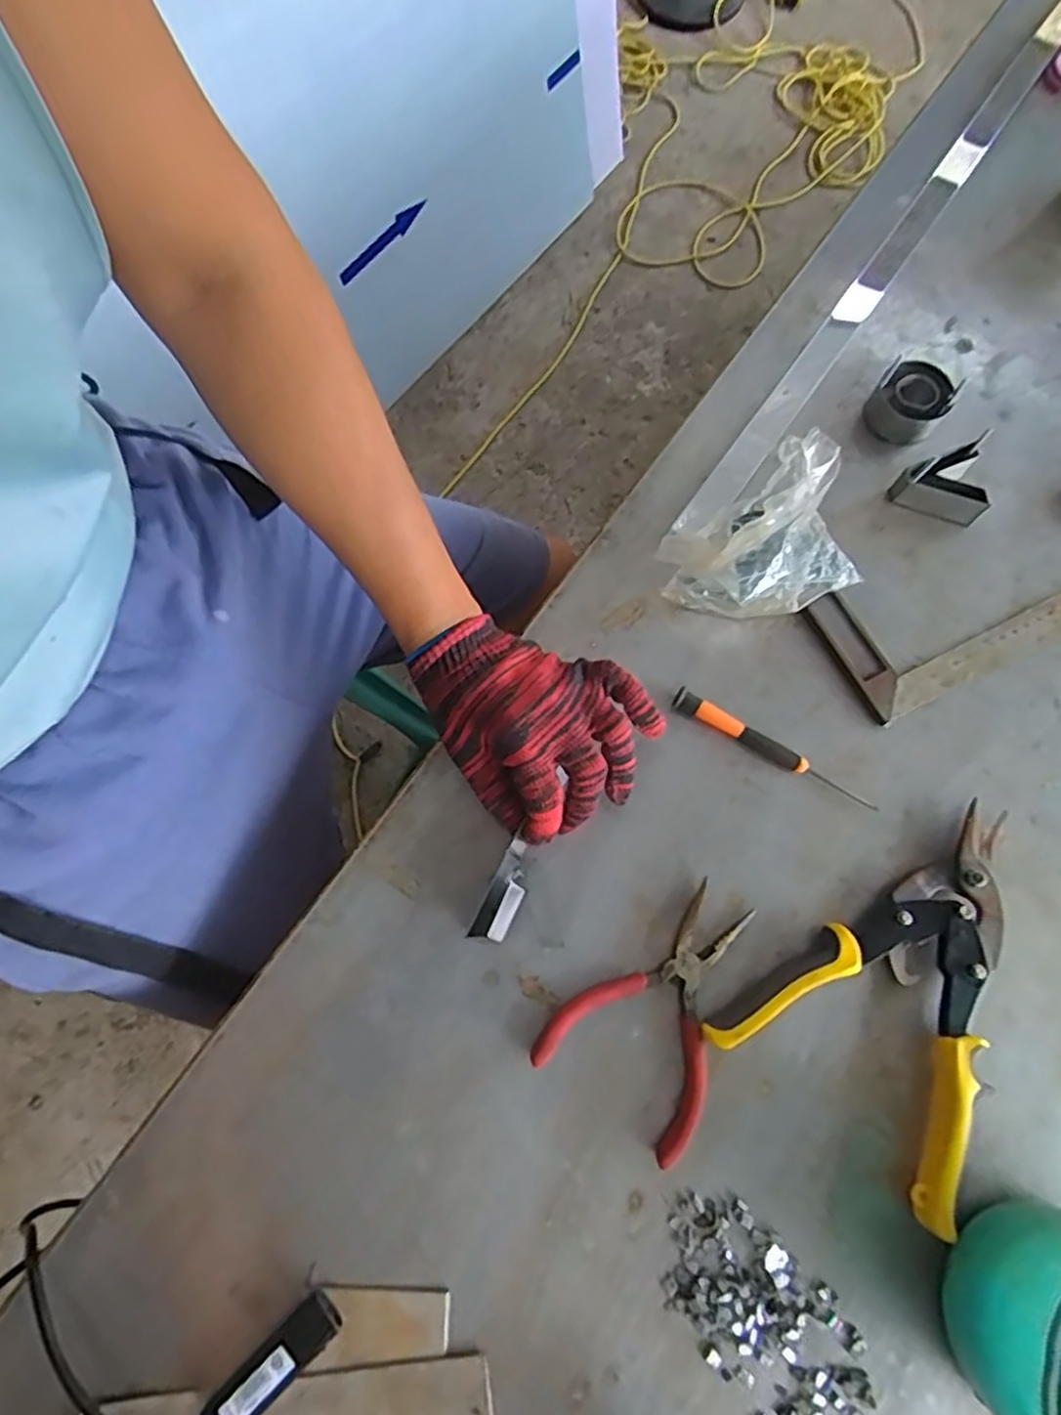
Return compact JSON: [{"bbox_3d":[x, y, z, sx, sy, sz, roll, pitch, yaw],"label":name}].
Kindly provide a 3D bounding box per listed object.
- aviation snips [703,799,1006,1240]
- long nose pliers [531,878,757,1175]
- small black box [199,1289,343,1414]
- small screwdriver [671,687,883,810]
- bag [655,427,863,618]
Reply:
[{"bbox_3d":[0.238,0.166,0.421,0.226,0.028,0.142,-42,77,-11],"label":"aviation snips"},{"bbox_3d":[0.083,0.179,0.426,0.098,0.013,0.143,38,77,11],"label":"long nose pliers"},{"bbox_3d":[-0.138,0.352,0.377,0.080,0.012,0.024,-42,78,-11],"label":"small black box"},{"bbox_3d":[0.159,0.026,0.469,0.141,0.013,0.013,29,76,8],"label":"small screwdriver"},{"bbox_3d":[0.153,-0.114,0.477,0.129,0.079,0.097,-19,74,-5],"label":"bag"}]

